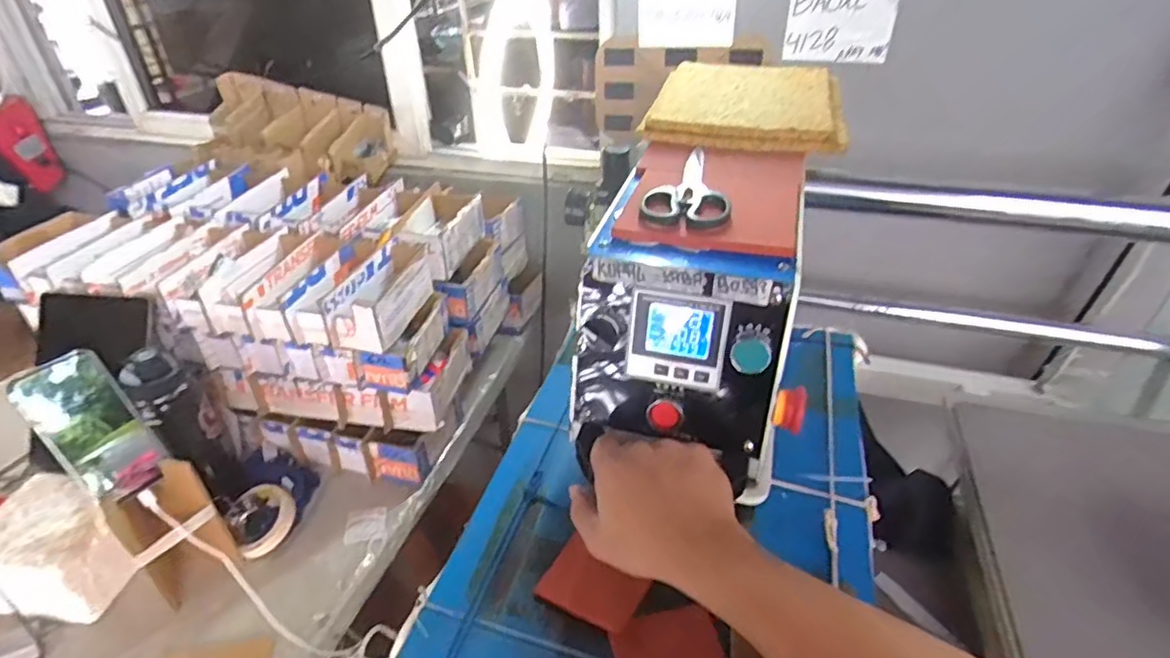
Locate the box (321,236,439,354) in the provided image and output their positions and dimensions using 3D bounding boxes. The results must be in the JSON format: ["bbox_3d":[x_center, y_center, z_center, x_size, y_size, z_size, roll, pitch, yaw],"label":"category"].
[{"bbox_3d":[-0.268,-0.059,0.846,0.069,0.072,0.206,8,36,10],"label":"box"}]

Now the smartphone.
[{"bbox_3d":[-0.546,0.111,0.683,0.011,0.169,0.082,-13,20,45],"label":"smartphone"}]

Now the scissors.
[{"bbox_3d":[0.093,-0.125,0.519,0.068,0.011,0.168,10,37,13],"label":"scissors"}]

